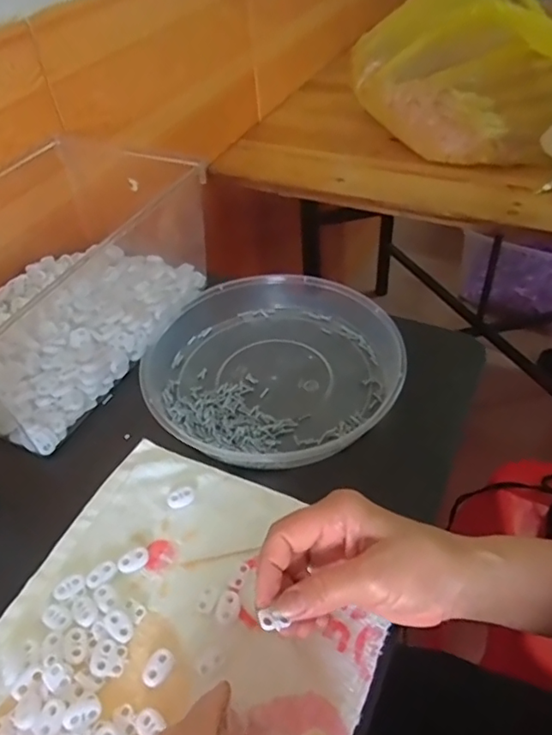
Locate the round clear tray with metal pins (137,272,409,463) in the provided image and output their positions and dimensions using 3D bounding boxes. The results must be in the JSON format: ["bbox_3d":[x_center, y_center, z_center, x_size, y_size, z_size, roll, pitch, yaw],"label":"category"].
[{"bbox_3d":[-0.001,-0.006,0.518,0.227,0.041,0.214,-3,45,3],"label":"round clear tray with metal pins"}]

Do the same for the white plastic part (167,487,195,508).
[{"bbox_3d":[-0.074,0.101,0.430,0.021,0.004,0.015,-17,46,-10],"label":"white plastic part"}]

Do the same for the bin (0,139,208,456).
[{"bbox_3d":[-0.217,-0.097,0.554,0.202,0.129,0.311,17,49,21],"label":"bin"}]

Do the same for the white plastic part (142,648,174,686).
[{"bbox_3d":[-0.073,0.187,0.346,0.015,0.005,0.022,23,52,26],"label":"white plastic part"}]

